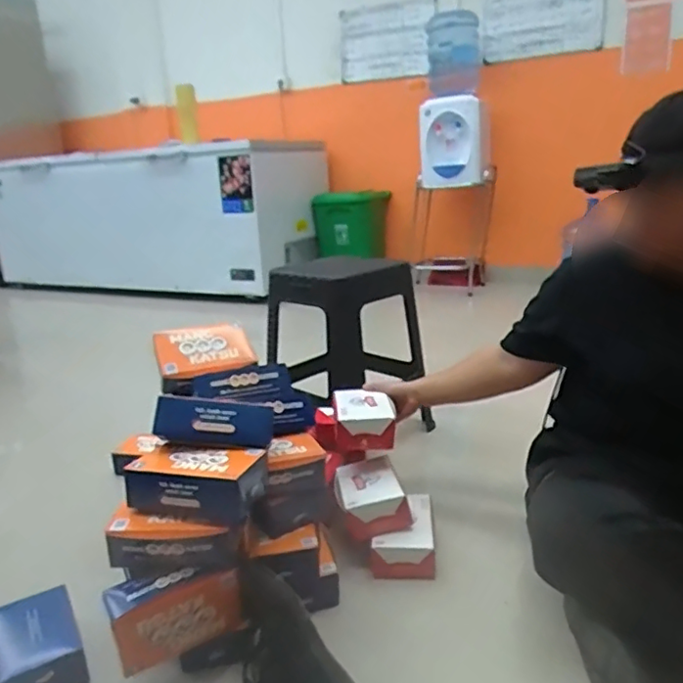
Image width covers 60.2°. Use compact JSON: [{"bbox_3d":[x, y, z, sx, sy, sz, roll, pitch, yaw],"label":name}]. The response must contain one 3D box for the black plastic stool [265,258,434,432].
[{"bbox_3d":[0.012,-0.036,1.612,0.321,0.359,0.327,-19,22,-41],"label":"black plastic stool"}]

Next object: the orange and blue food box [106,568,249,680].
[{"bbox_3d":[-0.232,0.390,0.841,0.180,0.126,0.053,-11,18,-25],"label":"orange and blue food box"}]

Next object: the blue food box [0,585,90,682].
[{"bbox_3d":[-0.466,0.463,0.898,0.117,0.070,0.176,-13,19,-30],"label":"blue food box"}]

